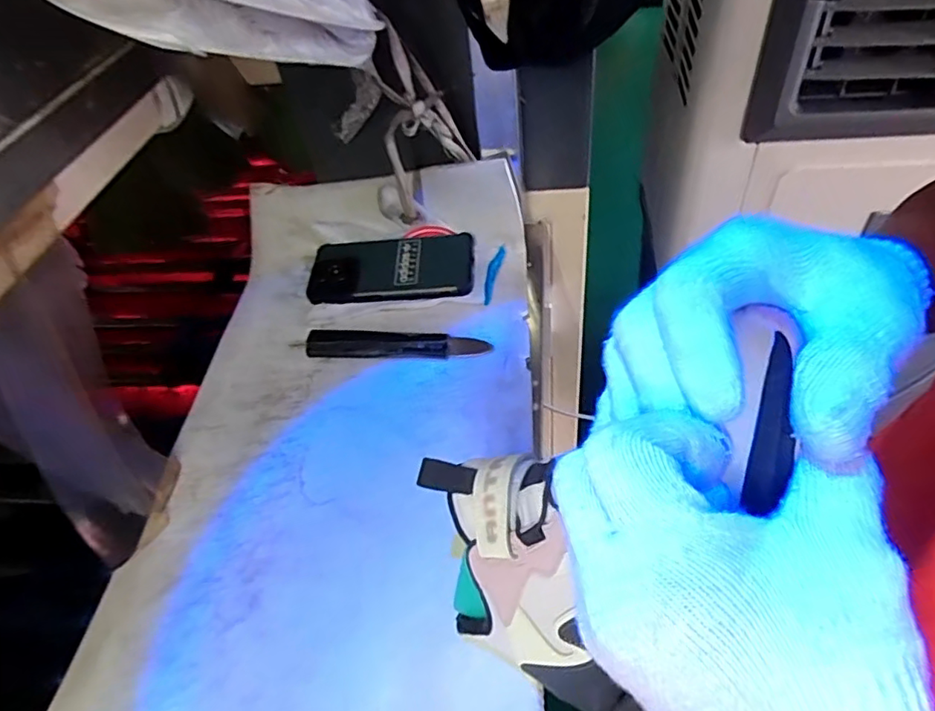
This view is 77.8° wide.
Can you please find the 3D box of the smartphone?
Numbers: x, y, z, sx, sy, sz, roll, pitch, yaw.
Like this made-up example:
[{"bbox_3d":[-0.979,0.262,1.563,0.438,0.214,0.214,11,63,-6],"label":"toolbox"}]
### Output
[{"bbox_3d":[-0.078,-0.089,0.586,0.164,0.009,0.082,-2,57,5],"label":"smartphone"}]

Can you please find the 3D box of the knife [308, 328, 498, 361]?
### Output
[{"bbox_3d":[-0.065,-0.009,0.526,0.166,0.016,0.027,1,48,8],"label":"knife"}]

